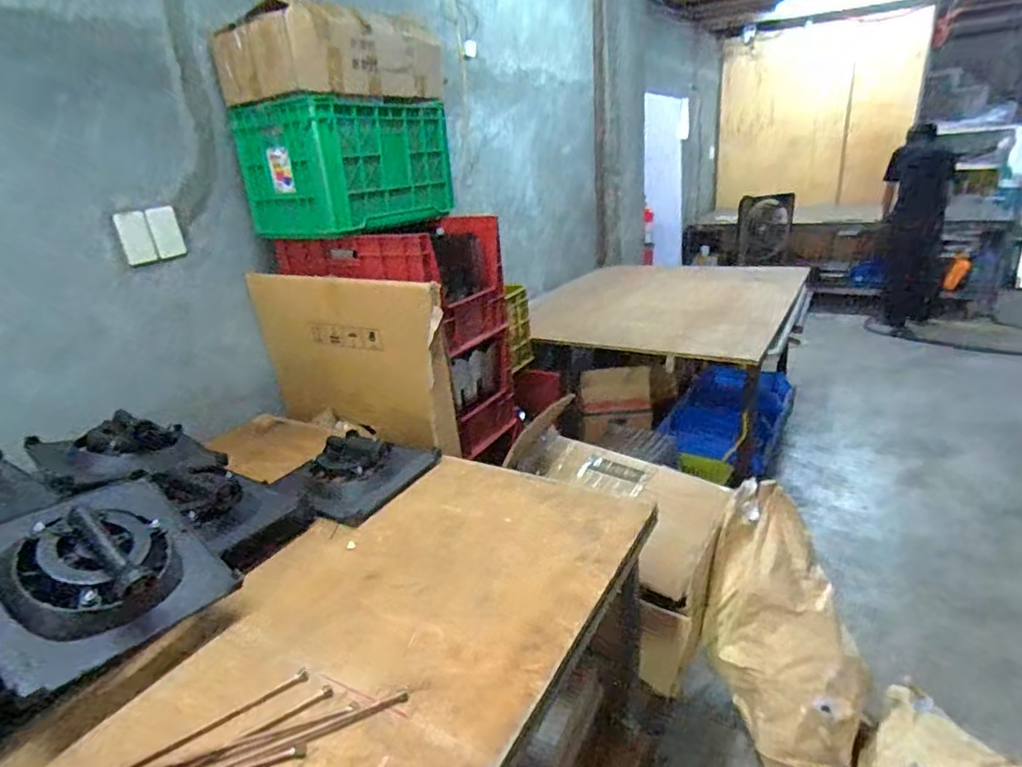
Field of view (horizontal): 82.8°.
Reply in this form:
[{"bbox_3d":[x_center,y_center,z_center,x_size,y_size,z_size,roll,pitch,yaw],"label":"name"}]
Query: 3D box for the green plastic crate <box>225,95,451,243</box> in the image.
[{"bbox_3d":[-0.431,-0.597,1.603,0.326,0.299,0.464,7,25,27],"label":"green plastic crate"}]

